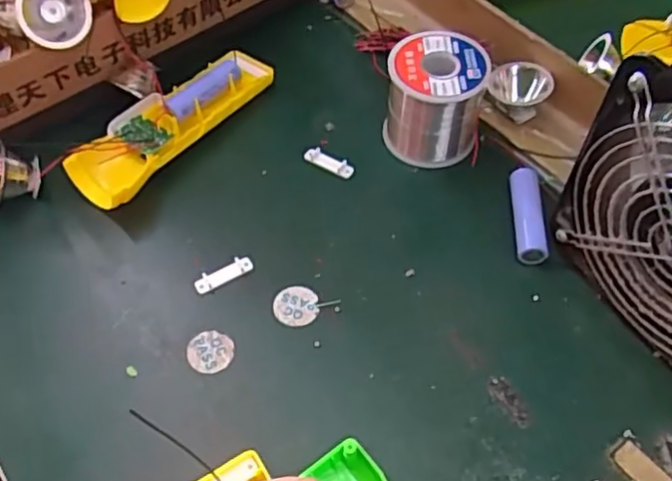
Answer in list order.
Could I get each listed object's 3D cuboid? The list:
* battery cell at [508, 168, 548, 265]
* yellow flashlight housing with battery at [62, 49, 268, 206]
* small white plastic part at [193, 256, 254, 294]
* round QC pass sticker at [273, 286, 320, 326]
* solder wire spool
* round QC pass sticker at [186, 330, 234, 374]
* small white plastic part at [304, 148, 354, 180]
[{"bbox_3d":[0.123,-0.016,0.427,0.020,0.015,0.066,0,51,1],"label":"battery cell"},{"bbox_3d":[-0.113,-0.084,0.474,0.046,0.033,0.160,31,58,24],"label":"yellow flashlight housing with battery"},{"bbox_3d":[-0.070,0.021,0.413,0.037,0.005,0.010,-26,55,-18],"label":"small white plastic part"},{"bbox_3d":[-0.024,0.039,0.401,0.026,0.004,0.025,-1,51,1],"label":"round QC pass sticker"},{"bbox_3d":[0.067,-0.095,0.456,0.066,0.065,0.060,4,55,5],"label":"solder wire spool"},{"bbox_3d":[-0.073,0.065,0.385,0.026,0.004,0.024,2,64,-4],"label":"round QC pass sticker"},{"bbox_3d":[-0.006,-0.055,0.466,0.038,0.007,0.011,25,56,20],"label":"small white plastic part"}]

